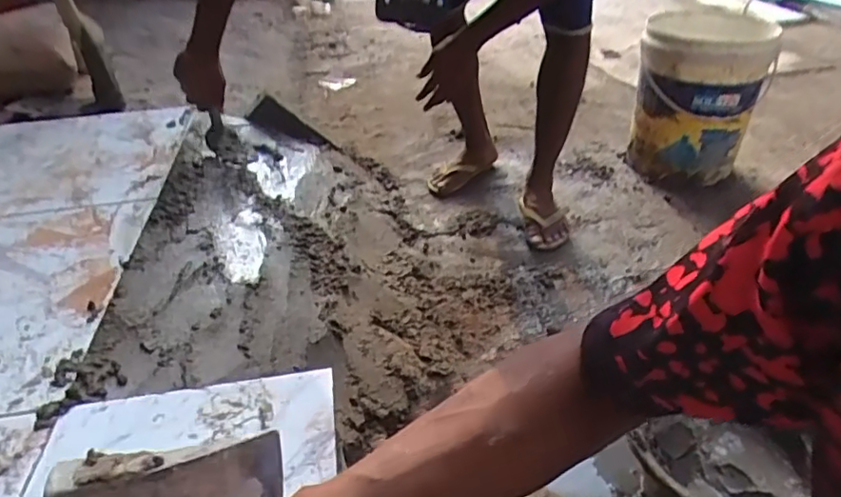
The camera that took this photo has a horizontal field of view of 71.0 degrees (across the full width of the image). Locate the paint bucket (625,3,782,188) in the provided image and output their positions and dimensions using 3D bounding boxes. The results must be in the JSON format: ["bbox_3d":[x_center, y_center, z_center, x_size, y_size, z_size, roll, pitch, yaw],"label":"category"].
[{"bbox_3d":[0.730,-0.403,1.560,0.292,0.376,0.347,12,37,22],"label":"paint bucket"}]

